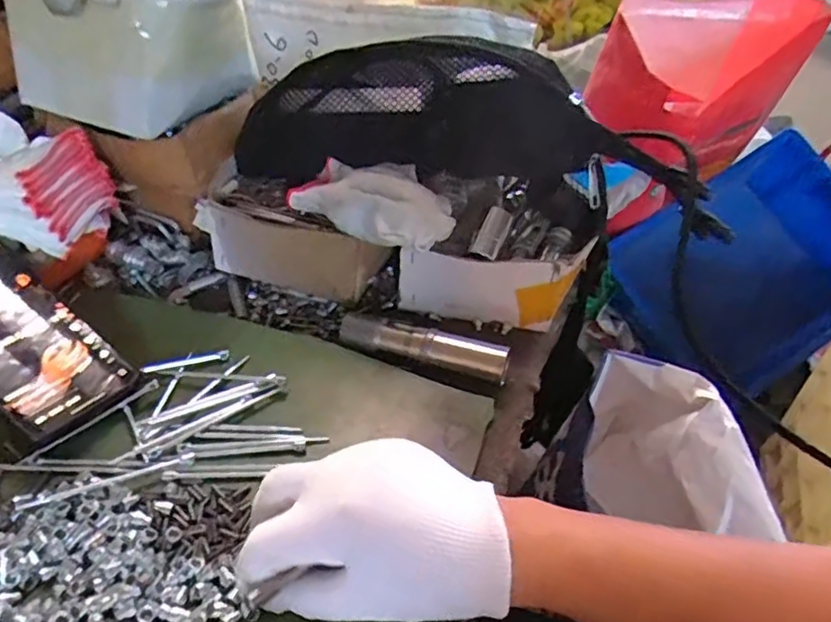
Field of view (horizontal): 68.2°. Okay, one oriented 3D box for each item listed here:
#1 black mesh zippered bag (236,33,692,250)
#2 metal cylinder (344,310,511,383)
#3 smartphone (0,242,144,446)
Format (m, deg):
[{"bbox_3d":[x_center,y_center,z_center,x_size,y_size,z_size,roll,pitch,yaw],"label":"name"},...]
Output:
[{"bbox_3d":[0.022,-0.143,0.482,0.333,0.116,0.077,8,39,4],"label":"black mesh zippered bag"},{"bbox_3d":[0.005,0.024,0.435,0.119,0.021,0.021,14,40,11],"label":"metal cylinder"},{"bbox_3d":[-0.251,0.012,0.384,0.153,0.013,0.075,41,43,6],"label":"smartphone"}]

